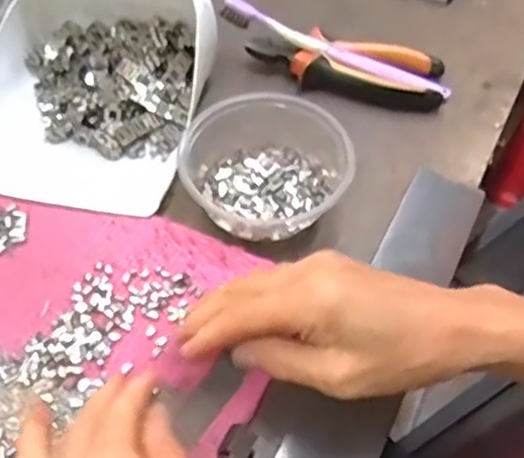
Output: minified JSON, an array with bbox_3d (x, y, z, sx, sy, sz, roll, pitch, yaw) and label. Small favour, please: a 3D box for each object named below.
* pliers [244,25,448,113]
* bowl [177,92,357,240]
[{"bbox_3d":[0.066,-0.125,0.530,0.147,0.027,0.050,9,53,6],"label":"pliers"},{"bbox_3d":[-0.004,-0.043,0.445,0.103,0.046,0.116,-34,61,-23],"label":"bowl"}]

